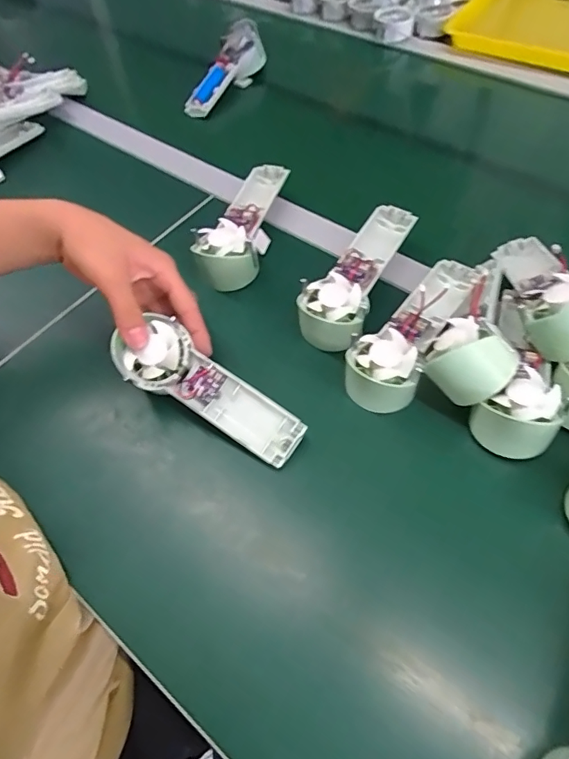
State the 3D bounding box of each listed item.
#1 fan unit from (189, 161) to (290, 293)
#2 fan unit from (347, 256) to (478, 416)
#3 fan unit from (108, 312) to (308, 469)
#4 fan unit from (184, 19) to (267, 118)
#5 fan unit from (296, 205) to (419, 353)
[{"bbox_3d":[-0.047,-0.174,0.544,0.063,0.051,0.174,13,59,11],"label":"fan unit"},{"bbox_3d":[0.114,-0.052,0.445,0.067,0.045,0.178,27,63,19],"label":"fan unit"},{"bbox_3d":[-0.064,0.009,0.412,0.171,0.031,0.054,32,63,4],"label":"fan unit"},{"bbox_3d":[-0.089,-0.470,0.740,0.060,0.060,0.188,18,60,14],"label":"fan unit"},{"bbox_3d":[0.069,-0.102,0.486,0.065,0.053,0.178,20,61,15],"label":"fan unit"}]

